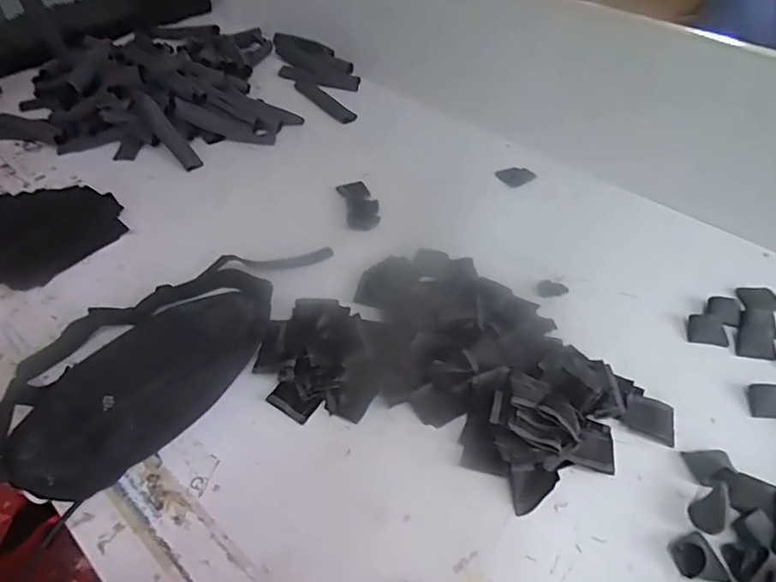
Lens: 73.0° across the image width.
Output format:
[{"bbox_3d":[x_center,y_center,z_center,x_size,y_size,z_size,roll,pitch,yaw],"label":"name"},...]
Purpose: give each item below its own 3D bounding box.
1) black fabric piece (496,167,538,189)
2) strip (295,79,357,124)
[{"bbox_3d":[0.218,-0.195,0.891,0.058,0.007,0.045,-25,51,-20],"label":"black fabric piece"},{"bbox_3d":[-0.131,-0.388,1.062,0.038,0.006,0.208,-28,52,-22],"label":"strip"}]

